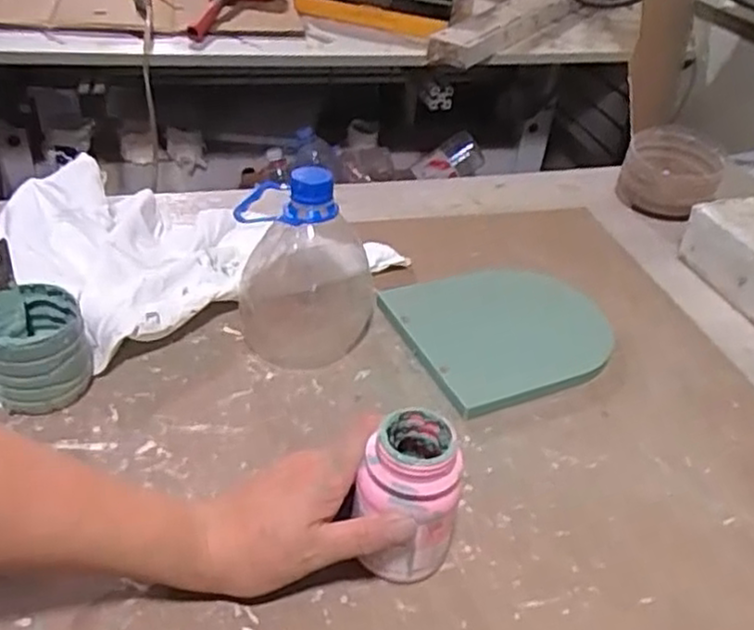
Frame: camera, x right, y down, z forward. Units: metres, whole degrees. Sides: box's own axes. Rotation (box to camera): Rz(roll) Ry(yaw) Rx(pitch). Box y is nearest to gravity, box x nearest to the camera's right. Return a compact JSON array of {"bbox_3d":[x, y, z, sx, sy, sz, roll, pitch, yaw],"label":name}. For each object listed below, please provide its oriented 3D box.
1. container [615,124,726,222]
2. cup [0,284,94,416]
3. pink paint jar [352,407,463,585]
[{"bbox_3d":[0.316,-0.153,0.787,0.098,0.070,0.099,21,41,18],"label":"container"},{"bbox_3d":[-0.227,0.024,0.481,0.063,0.066,0.061,4,38,-3],"label":"cup"},{"bbox_3d":[0.017,0.099,0.397,0.054,0.086,0.053,4,38,-3],"label":"pink paint jar"}]

